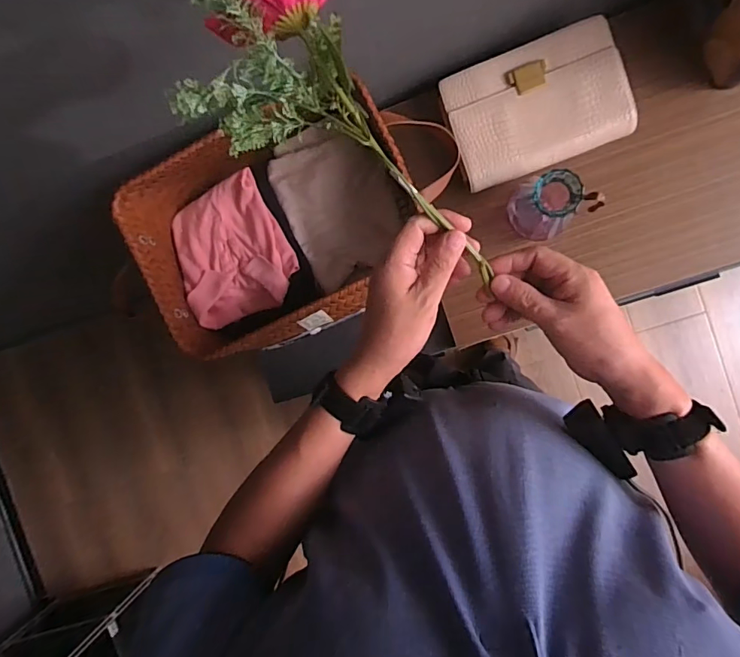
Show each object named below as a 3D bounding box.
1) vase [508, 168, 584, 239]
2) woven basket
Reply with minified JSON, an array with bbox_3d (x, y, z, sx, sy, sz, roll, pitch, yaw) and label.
[{"bbox_3d":[0.241,-0.174,0.642,0.079,0.139,0.086,11,95,7],"label":"vase"},{"bbox_3d":[-0.123,-0.144,0.675,0.405,0.159,0.303,-15,92,9],"label":"woven basket"}]

